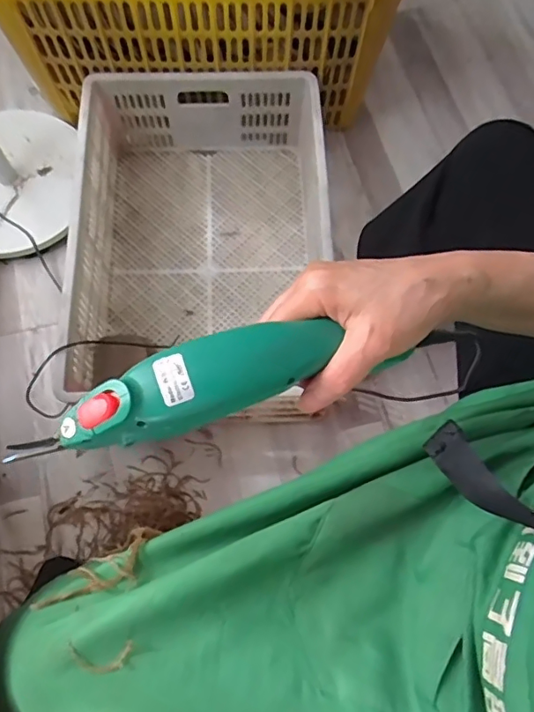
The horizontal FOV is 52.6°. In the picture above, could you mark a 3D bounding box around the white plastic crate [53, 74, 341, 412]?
[{"bbox_3d":[-0.109,-0.201,0.955,0.415,0.184,0.600,-1,71,-2],"label":"white plastic crate"}]

